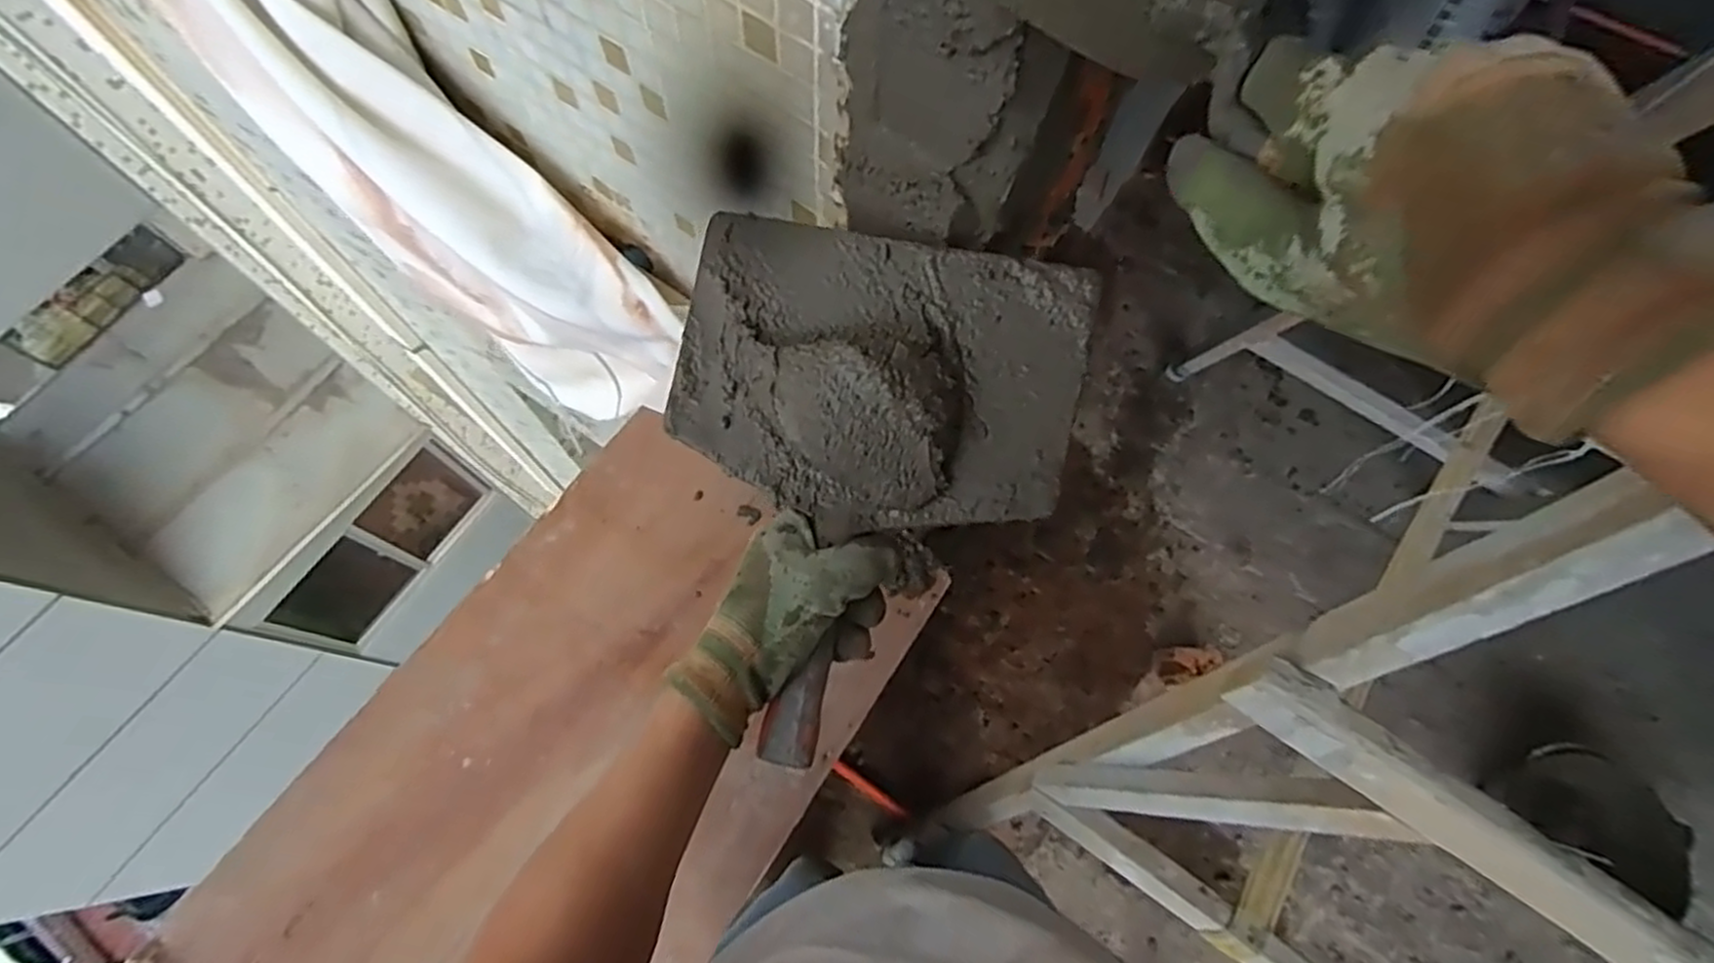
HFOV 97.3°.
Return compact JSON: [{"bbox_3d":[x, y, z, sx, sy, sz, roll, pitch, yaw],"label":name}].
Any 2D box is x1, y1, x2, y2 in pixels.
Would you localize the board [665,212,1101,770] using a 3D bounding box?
[{"bbox_3d":[-0.009,0.003,0.446,0.242,0.035,0.309,13,87,10],"label":"board"}]

